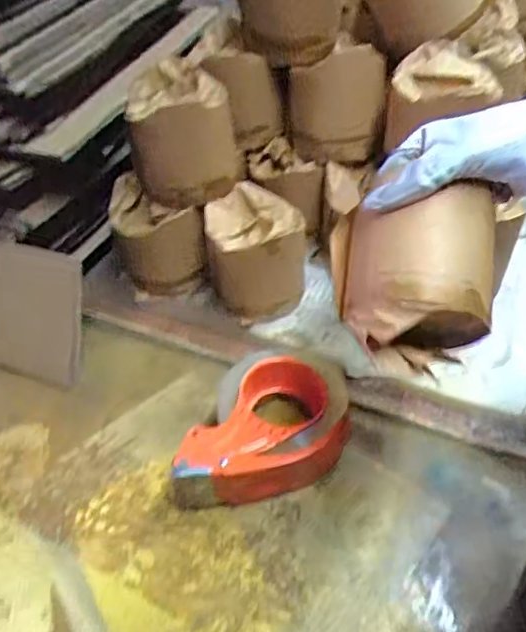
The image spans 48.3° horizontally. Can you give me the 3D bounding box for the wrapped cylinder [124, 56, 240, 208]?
[{"bbox_3d":[-0.081,-0.186,0.606,0.107,0.120,0.090,-9,48,-4],"label":"wrapped cylinder"}]

